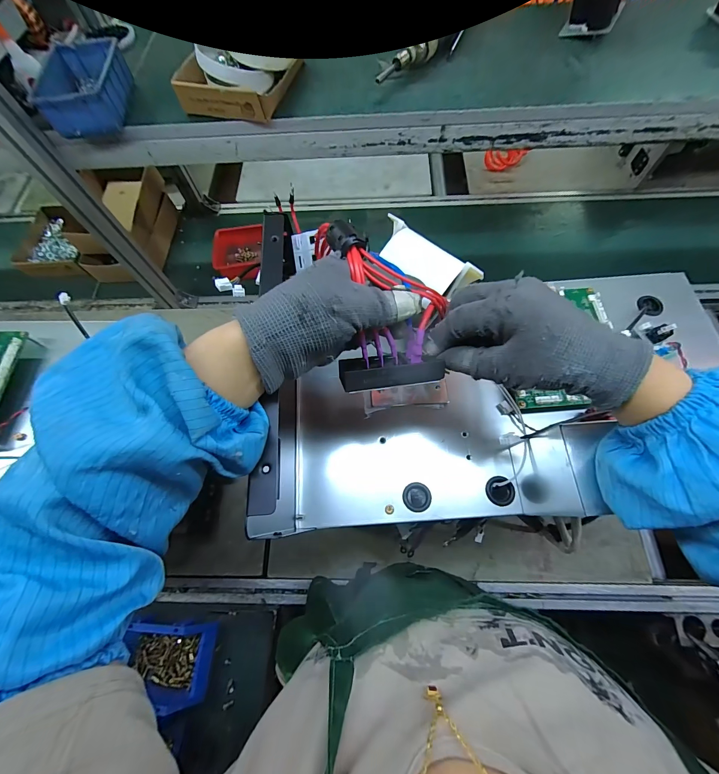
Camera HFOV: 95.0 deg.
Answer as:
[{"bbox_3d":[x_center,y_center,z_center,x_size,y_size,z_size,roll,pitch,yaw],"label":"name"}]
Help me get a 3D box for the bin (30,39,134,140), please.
[{"bbox_3d":[-0.423,-0.453,0.503,0.120,0.048,0.152,-3,68,2],"label":"bin"}]

